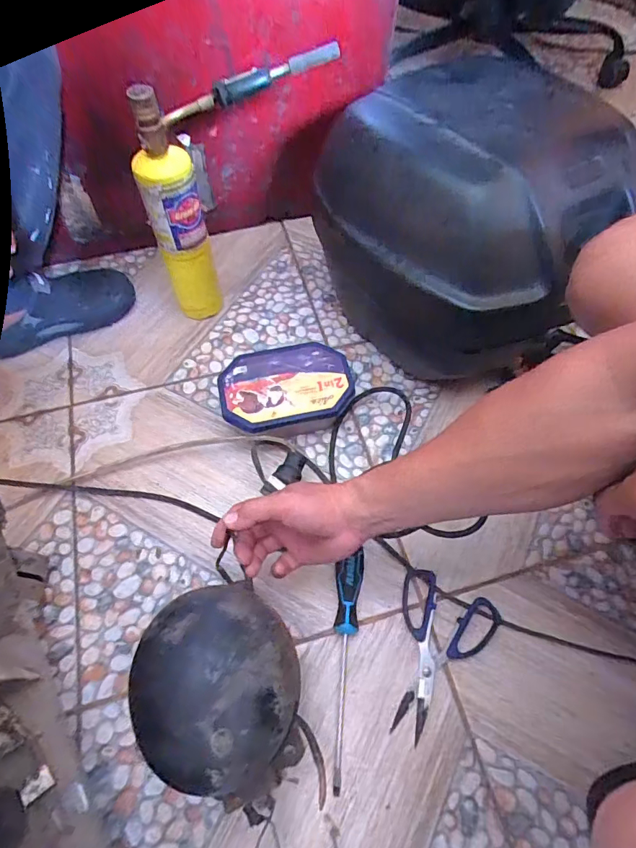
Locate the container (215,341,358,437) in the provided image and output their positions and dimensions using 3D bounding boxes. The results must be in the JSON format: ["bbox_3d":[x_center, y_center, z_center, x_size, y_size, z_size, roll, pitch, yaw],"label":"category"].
[{"bbox_3d":[-0.045,-0.043,0.666,0.181,0.065,0.126,-14,62,-8],"label":"container"}]

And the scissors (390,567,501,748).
[{"bbox_3d":[0.147,0.261,0.526,0.112,0.009,0.171,11,61,6],"label":"scissors"}]

